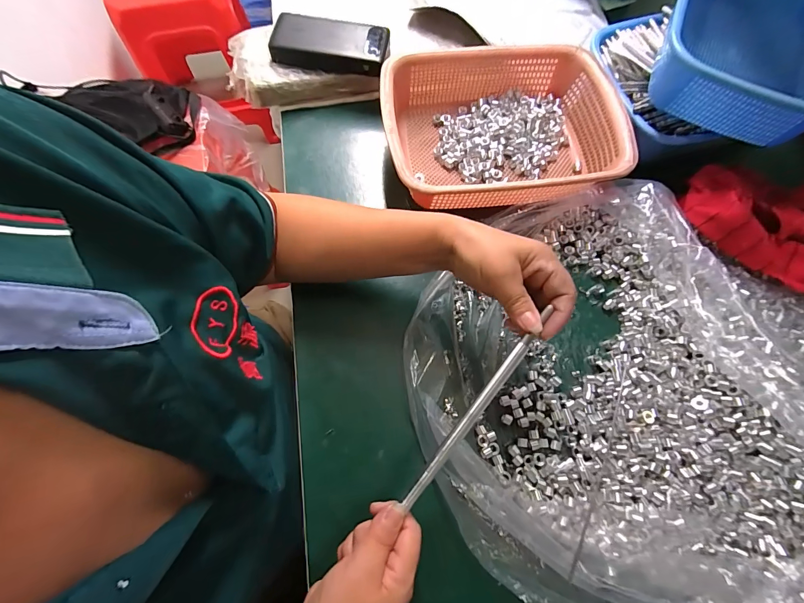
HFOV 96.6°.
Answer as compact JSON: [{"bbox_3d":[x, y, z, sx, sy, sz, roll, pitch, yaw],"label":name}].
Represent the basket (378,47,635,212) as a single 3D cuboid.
[{"bbox_3d":[0.126,-0.221,0.466,0.292,0.079,0.210,-6,72,-4],"label":"basket"}]

